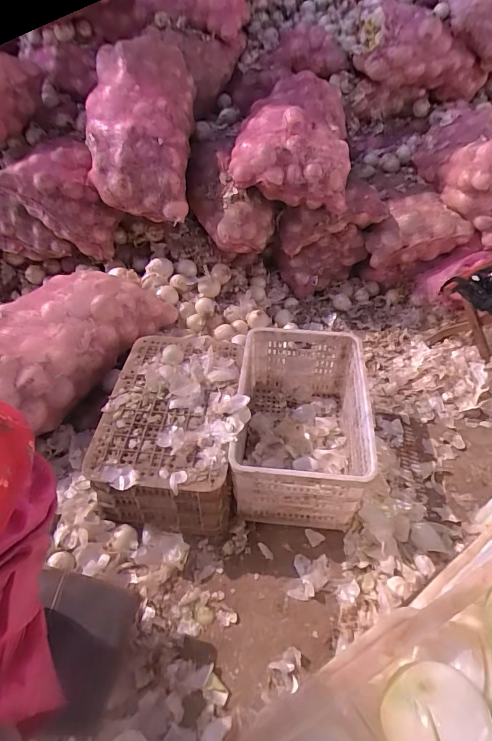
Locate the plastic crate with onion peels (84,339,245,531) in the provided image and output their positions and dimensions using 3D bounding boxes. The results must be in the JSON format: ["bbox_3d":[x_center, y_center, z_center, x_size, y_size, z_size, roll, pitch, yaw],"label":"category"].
[{"bbox_3d":[-0.190,0.157,1.189,0.370,0.260,0.513,5,47,3],"label":"plastic crate with onion peels"}]

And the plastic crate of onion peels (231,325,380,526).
[{"bbox_3d":[0.160,0.157,1.239,0.354,0.309,0.527,5,47,3],"label":"plastic crate of onion peels"}]

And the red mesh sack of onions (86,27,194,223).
[{"bbox_3d":[-0.358,-0.784,1.347,0.320,0.475,0.308,2,47,0],"label":"red mesh sack of onions"}]

